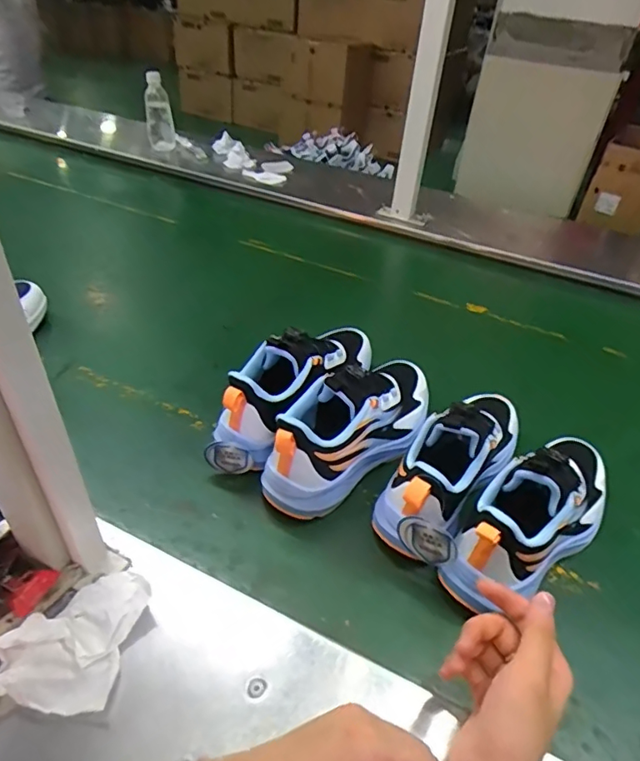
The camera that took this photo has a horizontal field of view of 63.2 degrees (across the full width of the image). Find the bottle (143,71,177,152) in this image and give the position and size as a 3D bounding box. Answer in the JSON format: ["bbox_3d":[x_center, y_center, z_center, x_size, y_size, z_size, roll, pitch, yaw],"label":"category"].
[{"bbox_3d":[-0.355,-0.583,1.148,0.058,0.169,0.063,-4,66,-12],"label":"bottle"}]

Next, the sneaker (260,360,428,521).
[{"bbox_3d":[0.042,0.036,0.571,0.087,0.124,0.249,32,46,28],"label":"sneaker"}]

